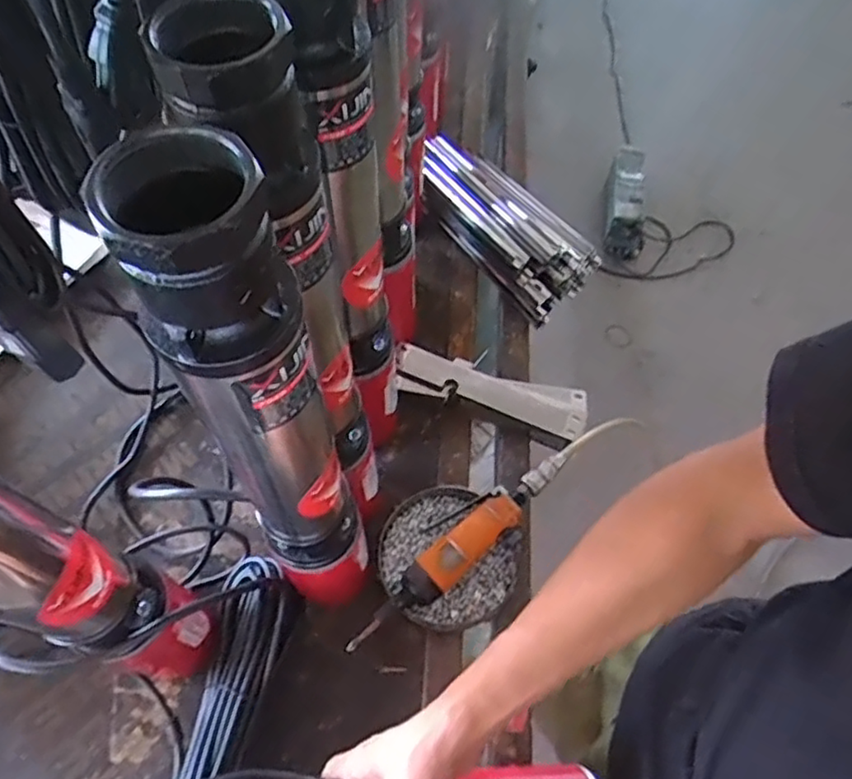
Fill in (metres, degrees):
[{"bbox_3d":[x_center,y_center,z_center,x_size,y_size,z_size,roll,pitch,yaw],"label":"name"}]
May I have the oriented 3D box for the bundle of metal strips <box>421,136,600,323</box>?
[{"bbox_3d":[0.101,-0.230,0.864,0.139,0.051,0.298,-34,68,-17],"label":"bundle of metal strips"}]

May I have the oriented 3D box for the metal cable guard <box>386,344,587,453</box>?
[{"bbox_3d":[0.071,0.009,0.751,0.221,0.035,0.074,12,63,5],"label":"metal cable guard"}]

